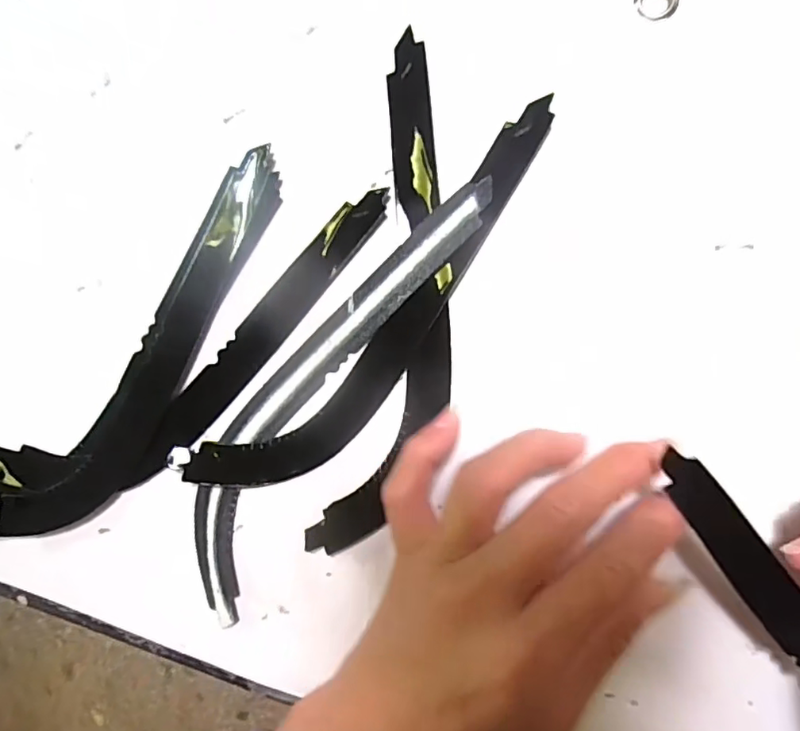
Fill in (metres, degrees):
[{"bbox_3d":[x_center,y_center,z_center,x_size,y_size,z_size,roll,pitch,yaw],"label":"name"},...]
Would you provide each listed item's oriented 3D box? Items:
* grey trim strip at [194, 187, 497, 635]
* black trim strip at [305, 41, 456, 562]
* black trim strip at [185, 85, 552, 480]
[{"bbox_3d":[-0.033,0.009,0.225,0.045,0.006,0.203,36,95,8],"label":"grey trim strip"},{"bbox_3d":[0.002,-0.024,0.219,0.044,0.005,0.204,10,91,9],"label":"black trim strip"},{"bbox_3d":[-0.005,-0.017,0.220,0.201,0.006,0.039,-45,83,6],"label":"black trim strip"}]

